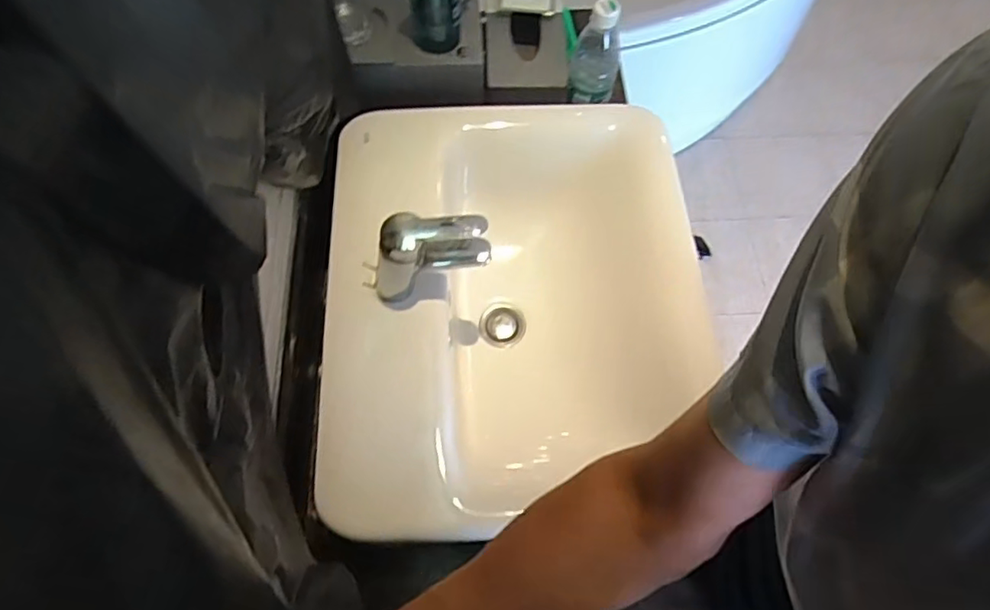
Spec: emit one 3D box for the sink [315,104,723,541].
[{"bbox_3d":[0.030,-0.018,0.713,0.448,0.238,0.540,-5,65,-3],"label":"sink"}]

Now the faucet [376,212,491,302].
[{"bbox_3d":[-0.071,-0.051,0.641,0.127,0.108,0.049,-1,65,-1],"label":"faucet"}]

